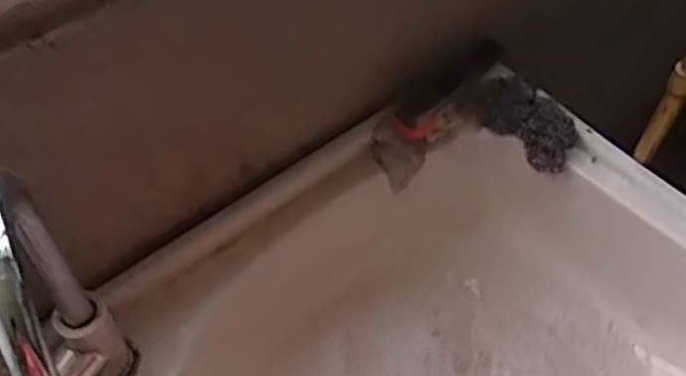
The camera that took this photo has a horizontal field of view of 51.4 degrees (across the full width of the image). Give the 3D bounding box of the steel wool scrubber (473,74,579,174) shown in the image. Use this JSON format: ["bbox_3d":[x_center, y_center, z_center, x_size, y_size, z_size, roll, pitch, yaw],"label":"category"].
[{"bbox_3d":[0.216,-0.083,0.834,0.056,0.054,0.131,-36,62,-27],"label":"steel wool scrubber"}]

